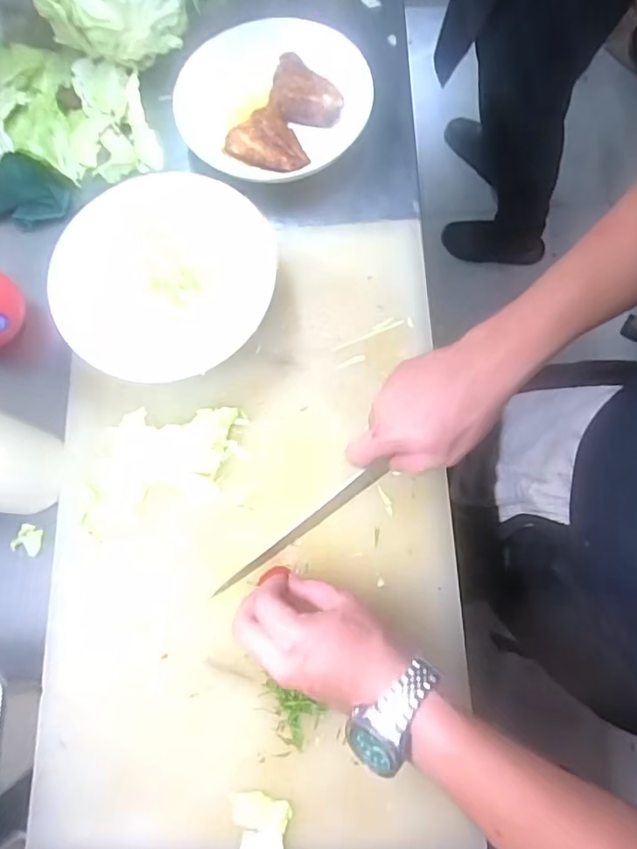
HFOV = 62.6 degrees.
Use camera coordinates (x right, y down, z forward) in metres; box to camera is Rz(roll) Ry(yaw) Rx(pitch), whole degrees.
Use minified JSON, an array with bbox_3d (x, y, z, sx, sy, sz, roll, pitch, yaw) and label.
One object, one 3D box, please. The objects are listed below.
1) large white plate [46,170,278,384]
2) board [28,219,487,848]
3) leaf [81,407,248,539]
[{"bbox_3d":[-0.136,-0.138,0.481,0.203,0.016,0.188,2,77,-9],"label":"large white plate"},{"bbox_3d":[-0.061,0.067,0.460,0.341,0.028,0.526,-4,74,4],"label":"board"},{"bbox_3d":[-0.141,0.029,0.474,0.153,0.012,0.093,-19,74,0],"label":"leaf"}]

